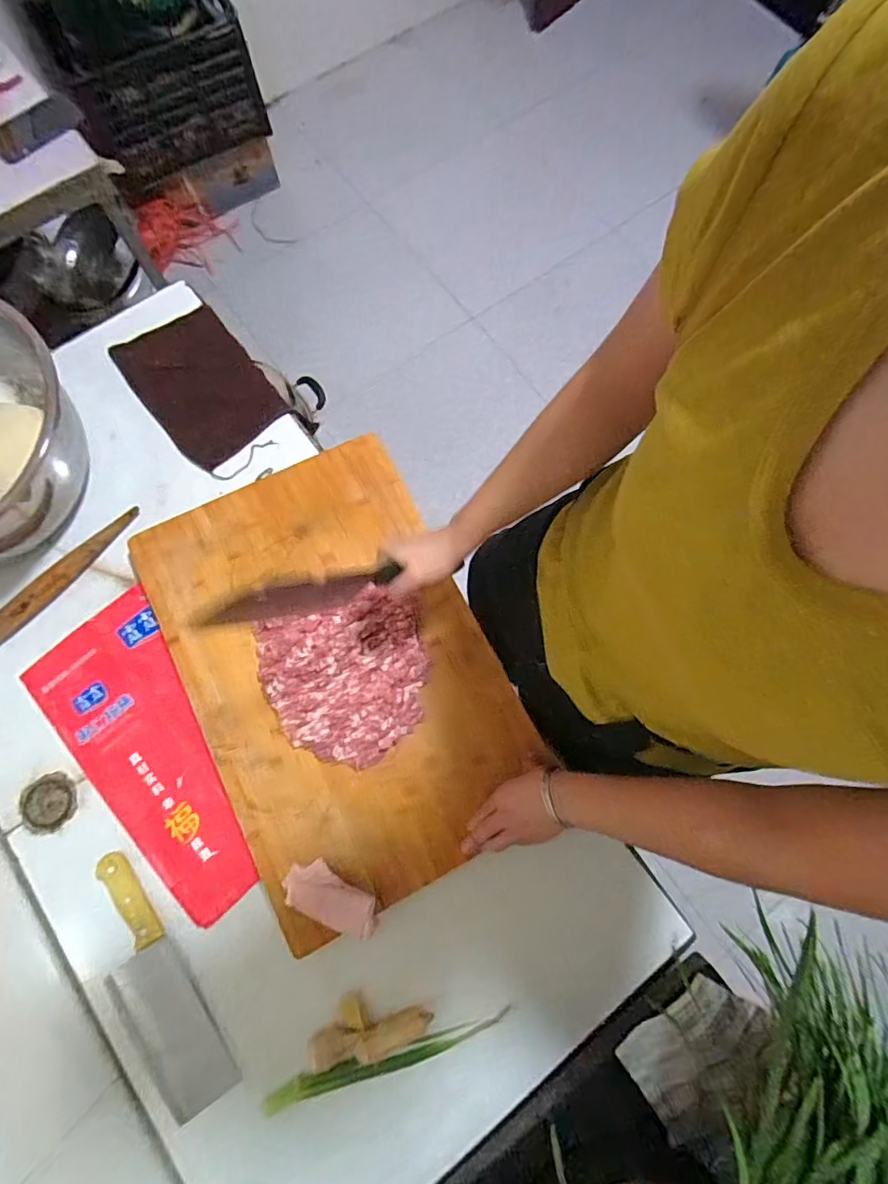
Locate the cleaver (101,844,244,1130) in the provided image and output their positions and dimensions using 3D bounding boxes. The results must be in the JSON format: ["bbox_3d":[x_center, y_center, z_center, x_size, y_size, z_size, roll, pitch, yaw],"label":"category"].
[{"bbox_3d":[-0.335,0.443,0.580,0.082,0.017,0.281,-35,79,-8],"label":"cleaver"}]

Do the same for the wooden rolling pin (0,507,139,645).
[{"bbox_3d":[-0.547,0.008,0.688,0.034,0.024,0.327,43,80,10],"label":"wooden rolling pin"}]

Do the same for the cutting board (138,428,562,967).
[{"bbox_3d":[-0.137,0.089,0.663,0.367,0.024,0.552,-28,78,-7],"label":"cutting board"}]

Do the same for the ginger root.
[{"bbox_3d":[-0.083,0.491,0.578,0.133,0.024,0.059,-5,76,-1],"label":"ginger root"}]

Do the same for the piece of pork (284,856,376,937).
[{"bbox_3d":[-0.127,0.346,0.581,0.112,0.019,0.049,21,77,5],"label":"piece of pork"}]

